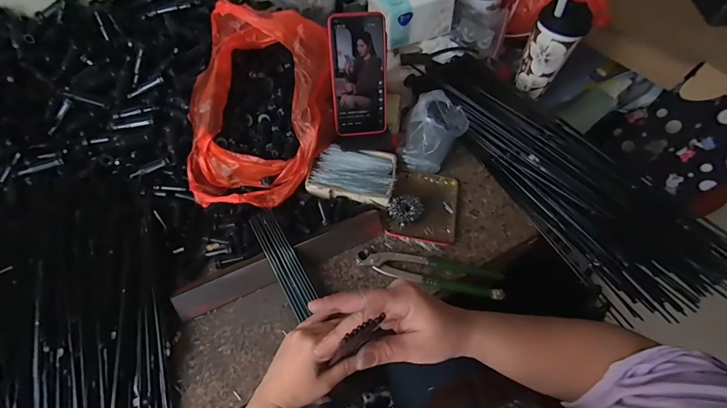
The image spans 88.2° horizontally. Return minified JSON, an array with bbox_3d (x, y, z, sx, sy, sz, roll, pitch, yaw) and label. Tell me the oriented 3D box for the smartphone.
[{"bbox_3d":[-0.005,-0.179,0.530,0.078,0.162,0.010,-7,28,-8],"label":"smartphone"}]

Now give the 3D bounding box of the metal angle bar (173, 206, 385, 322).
[{"bbox_3d":[-0.103,0.077,0.505,0.285,0.023,0.039,-22,62,-16],"label":"metal angle bar"}]

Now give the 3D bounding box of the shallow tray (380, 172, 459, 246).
[{"bbox_3d":[0.088,-0.001,0.565,0.104,0.015,0.122,11,58,3],"label":"shallow tray"}]

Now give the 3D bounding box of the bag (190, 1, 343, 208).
[{"bbox_3d":[-0.142,-0.145,0.536,0.193,0.145,0.268,3,58,-1],"label":"bag"}]

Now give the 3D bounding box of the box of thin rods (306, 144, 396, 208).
[{"bbox_3d":[-0.017,-0.043,0.569,0.124,0.030,0.082,6,58,0],"label":"box of thin rods"}]

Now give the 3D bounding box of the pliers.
[{"bbox_3d":[0.090,0.089,0.509,0.196,0.016,0.043,11,58,4],"label":"pliers"}]

